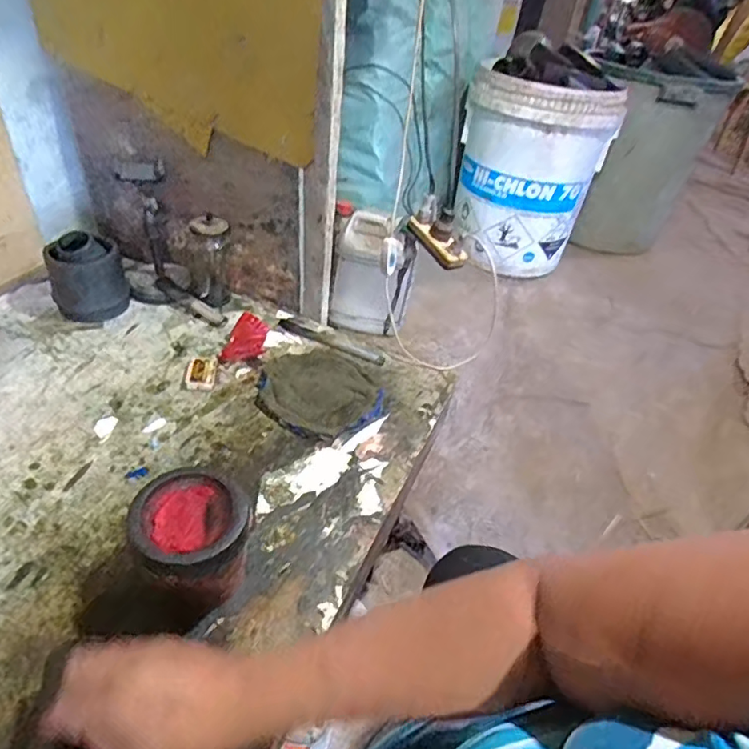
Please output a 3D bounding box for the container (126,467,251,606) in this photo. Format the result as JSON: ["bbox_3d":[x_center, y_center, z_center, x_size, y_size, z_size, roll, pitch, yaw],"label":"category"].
[{"bbox_3d":[-0.174,0.167,0.521,0.108,0.092,0.120,-20,45,-28],"label":"container"}]

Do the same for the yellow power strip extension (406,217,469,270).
[{"bbox_3d":[0.091,-0.199,0.809,0.022,0.045,0.110,-30,65,-37],"label":"yellow power strip extension"}]

